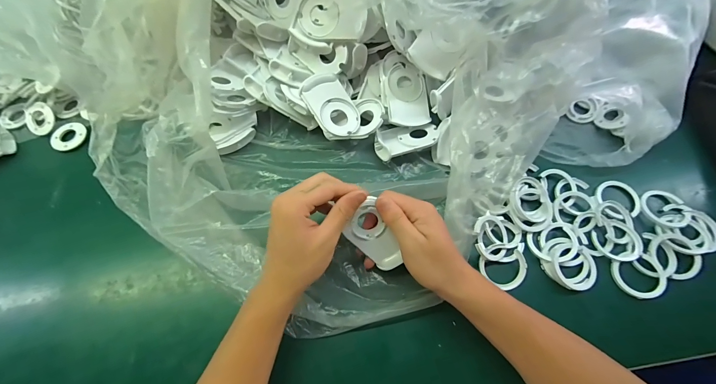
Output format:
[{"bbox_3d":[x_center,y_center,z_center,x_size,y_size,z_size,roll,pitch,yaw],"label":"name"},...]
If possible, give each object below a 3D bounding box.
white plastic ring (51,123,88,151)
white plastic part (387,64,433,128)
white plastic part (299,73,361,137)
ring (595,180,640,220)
[{"bbox_3d":[-0.399,-0.078,0.427,0.044,0.007,0.043,0,66,0],"label":"white plastic ring"},{"bbox_3d":[0.064,-0.128,0.408,0.056,0.013,0.085,-5,80,-15],"label":"white plastic part"},{"bbox_3d":[-0.034,-0.109,0.394,0.057,0.015,0.082,-33,93,-26],"label":"white plastic part"},{"bbox_3d":[0.323,0.010,0.384,0.050,0.005,0.049,0,66,0],"label":"ring"}]

